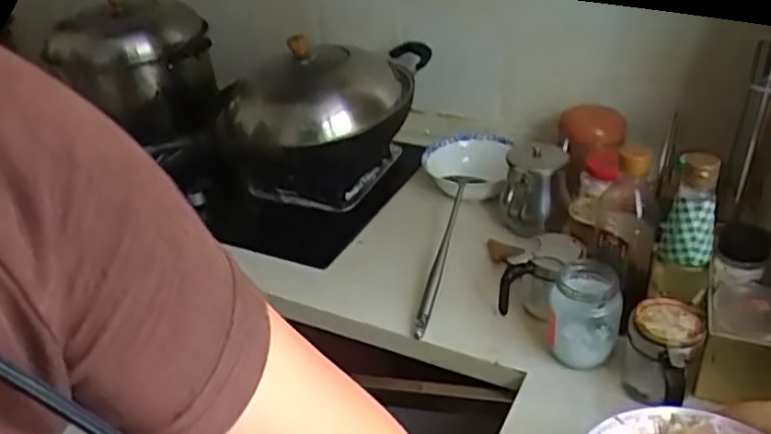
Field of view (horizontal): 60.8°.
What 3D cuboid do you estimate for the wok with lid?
[{"bbox_3d":[-0.101,-0.187,1.155,0.297,0.217,0.313,13,38,27],"label":"wok with lid"}]

